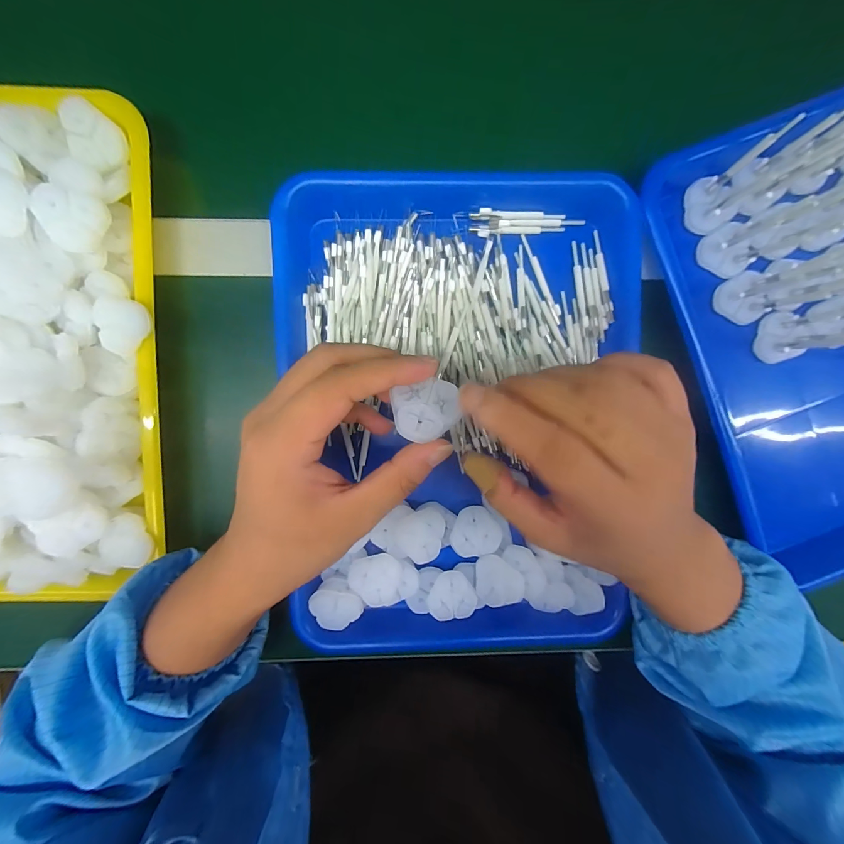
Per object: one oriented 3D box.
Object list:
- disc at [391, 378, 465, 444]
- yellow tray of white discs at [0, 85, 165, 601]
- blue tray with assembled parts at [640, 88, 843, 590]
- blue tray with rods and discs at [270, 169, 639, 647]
[{"bbox_3d":[0.003,-0.006,0.184,0.035,0.004,0.028,-21,77,-14],"label":"disc"},{"bbox_3d":[-0.295,-0.041,0.222,0.233,0.050,0.327,2,94,-2],"label":"yellow tray of white discs"},{"bbox_3d":[0.332,-0.062,0.259,0.255,0.081,0.343,-23,95,0],"label":"blue tray with assembled parts"},{"bbox_3d":[0.027,0.002,0.261,0.241,0.044,0.348,0,94,-2],"label":"blue tray with rods and discs"}]

